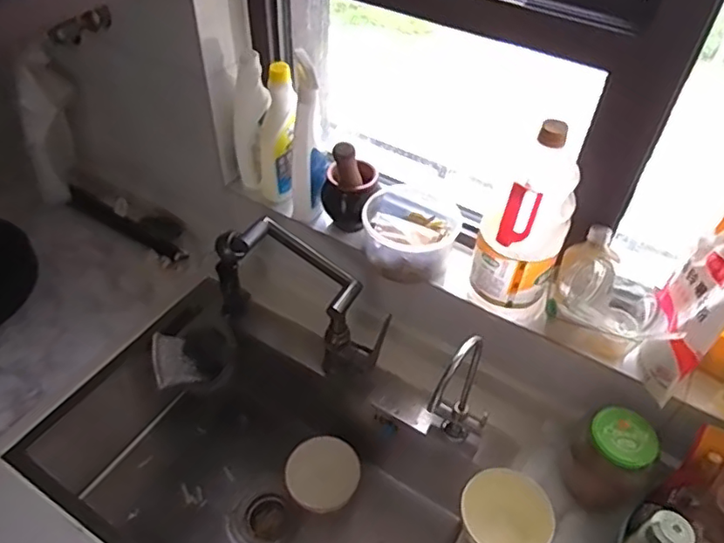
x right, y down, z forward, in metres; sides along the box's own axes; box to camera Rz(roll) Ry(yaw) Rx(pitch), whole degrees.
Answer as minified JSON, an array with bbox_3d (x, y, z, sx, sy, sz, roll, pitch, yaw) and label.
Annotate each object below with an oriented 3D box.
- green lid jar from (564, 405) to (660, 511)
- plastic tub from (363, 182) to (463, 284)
[{"bbox_3d":[0.339,0.256,0.801,0.096,0.116,0.088,2,46,-2],"label":"green lid jar"},{"bbox_3d":[0.077,-0.058,0.912,0.142,0.082,0.141,3,46,0],"label":"plastic tub"}]

